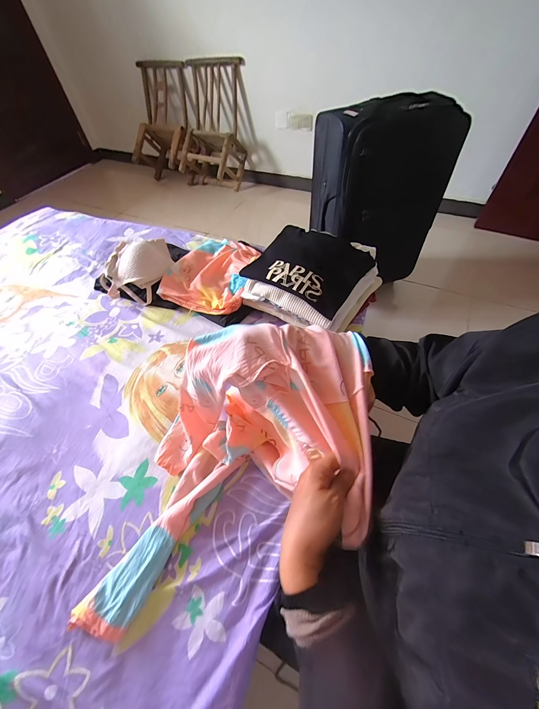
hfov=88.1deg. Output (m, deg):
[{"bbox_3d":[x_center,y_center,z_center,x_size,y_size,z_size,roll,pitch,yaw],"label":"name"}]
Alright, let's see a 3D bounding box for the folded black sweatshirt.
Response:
[{"bbox_3d":[0.087,-0.210,0.640,0.245,0.050,0.209,25,59,20],"label":"folded black sweatshirt"}]

